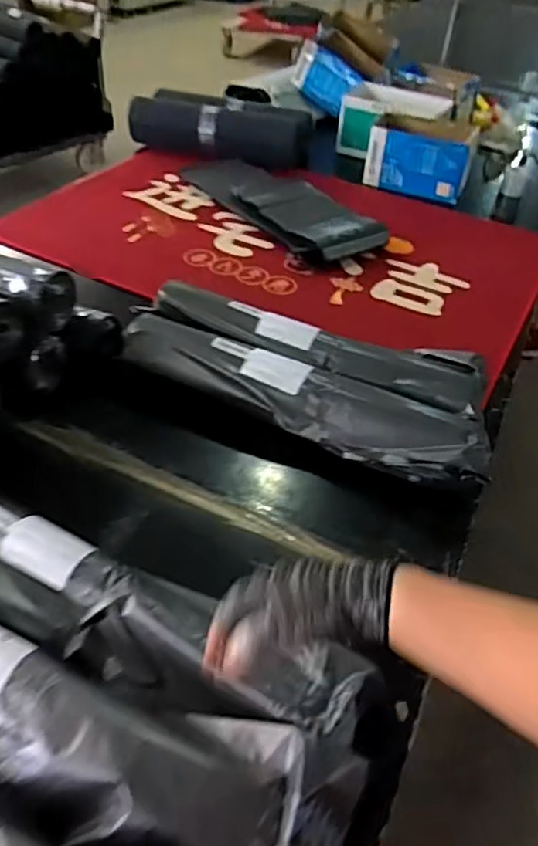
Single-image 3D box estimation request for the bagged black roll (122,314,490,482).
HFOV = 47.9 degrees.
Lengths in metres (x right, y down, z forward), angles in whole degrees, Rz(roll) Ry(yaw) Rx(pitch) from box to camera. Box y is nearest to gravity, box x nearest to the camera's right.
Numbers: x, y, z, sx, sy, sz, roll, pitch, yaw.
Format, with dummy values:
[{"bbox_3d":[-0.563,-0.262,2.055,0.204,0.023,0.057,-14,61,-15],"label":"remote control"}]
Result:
[{"bbox_3d":[0.050,-0.054,0.989,0.609,0.090,0.118,20,46,15],"label":"bagged black roll"}]

